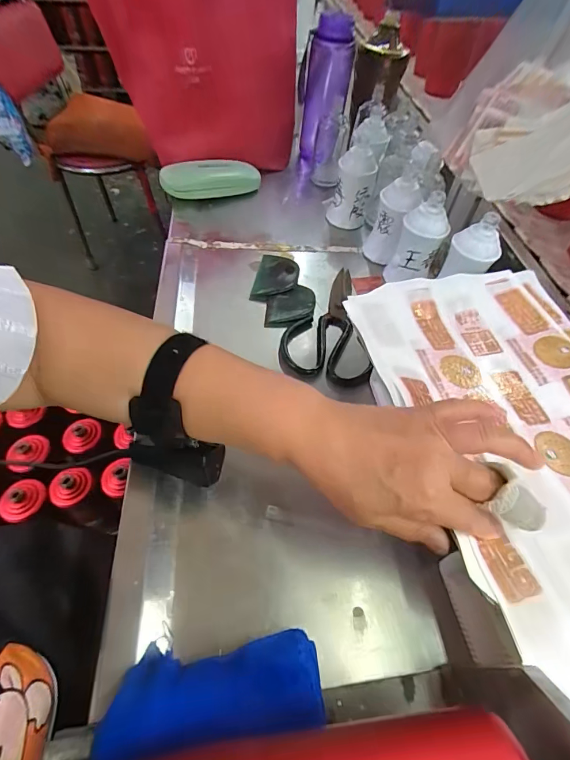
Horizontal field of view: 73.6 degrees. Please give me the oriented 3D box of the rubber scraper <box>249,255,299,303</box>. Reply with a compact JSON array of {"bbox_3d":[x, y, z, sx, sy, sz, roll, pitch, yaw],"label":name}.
[{"bbox_3d":[-0.011,-0.139,0.498,0.055,0.014,0.085,7,53,2],"label":"rubber scraper"}]

